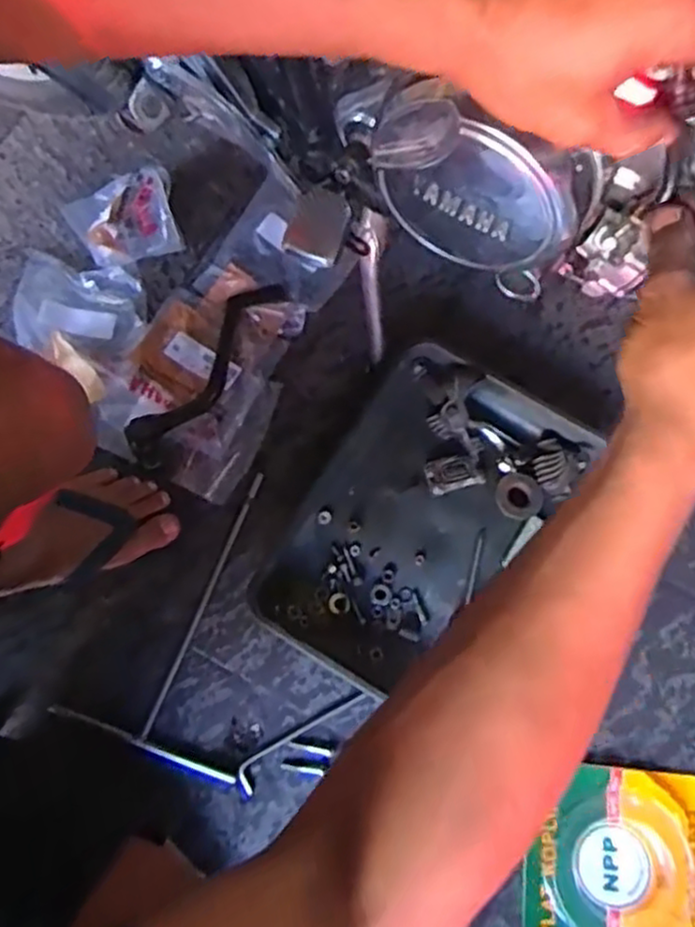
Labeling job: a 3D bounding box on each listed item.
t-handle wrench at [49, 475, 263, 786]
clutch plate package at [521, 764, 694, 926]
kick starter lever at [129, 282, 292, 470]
[{"bbox_3d":[-0.149,0.148,0.726,0.182,0.011,0.290,21,75,3],"label":"t-handle wrench"},{"bbox_3d":[0.259,0.385,0.673,0.174,0.023,0.173,6,75,-1],"label":"clutch plate package"},{"bbox_3d":[-0.152,-0.108,0.784,0.066,0.034,0.257,32,76,6],"label":"kick starter lever"}]

